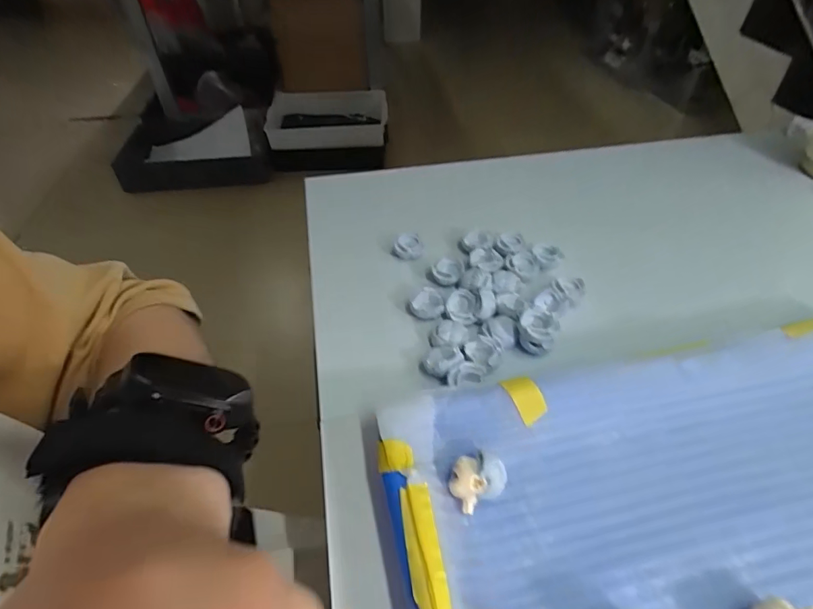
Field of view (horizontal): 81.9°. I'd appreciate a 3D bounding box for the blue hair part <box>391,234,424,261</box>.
[{"bbox_3d":[0.001,-0.046,0.371,0.024,0.013,0.023,0,45,2],"label":"blue hair part"}]

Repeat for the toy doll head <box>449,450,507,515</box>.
[{"bbox_3d":[0.034,0.086,0.230,0.026,0.022,0.020,-20,47,-17],"label":"toy doll head"}]

